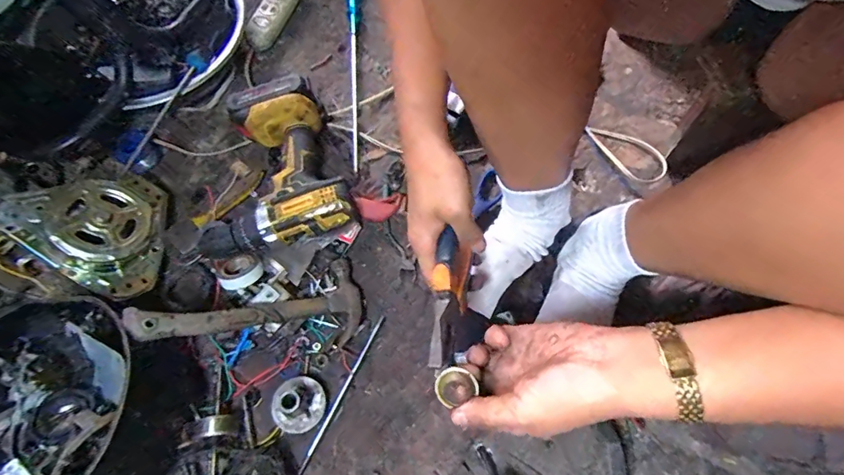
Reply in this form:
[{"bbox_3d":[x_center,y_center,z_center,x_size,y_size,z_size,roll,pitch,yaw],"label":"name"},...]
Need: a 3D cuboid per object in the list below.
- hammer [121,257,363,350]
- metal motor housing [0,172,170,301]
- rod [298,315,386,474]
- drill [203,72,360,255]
[{"bbox_3d":[-0.179,0.080,0.473,0.232,0.033,0.094,-2,65,-34],"label":"hammer"},{"bbox_3d":[-0.385,-0.002,0.521,0.161,0.059,0.155,-20,76,-28],"label":"metal motor housing"},{"bbox_3d":[-0.090,0.174,0.499,0.007,0.005,0.187,24,72,11],"label":"rod"},{"bbox_3d":[-0.204,-0.084,0.569,0.182,0.072,0.216,-21,69,-4],"label":"drill"}]

